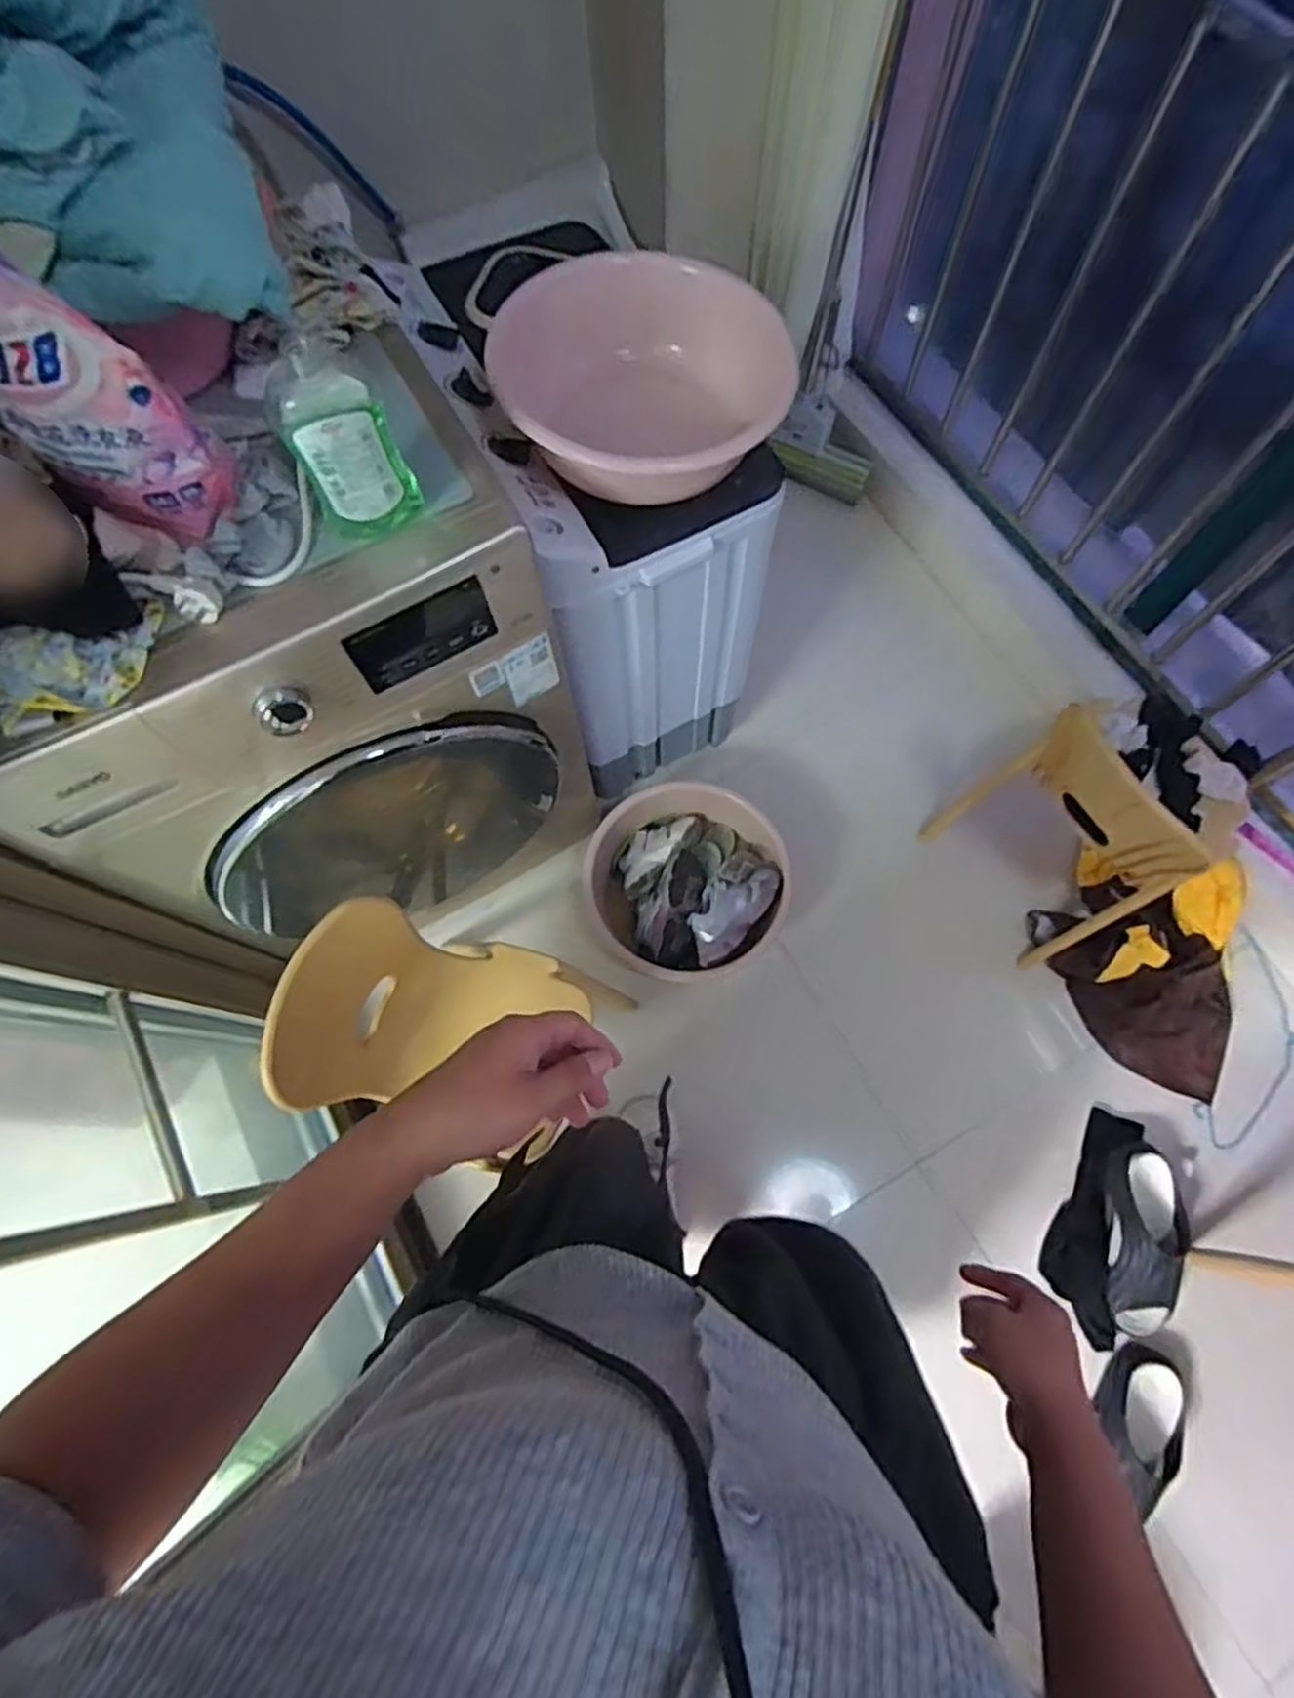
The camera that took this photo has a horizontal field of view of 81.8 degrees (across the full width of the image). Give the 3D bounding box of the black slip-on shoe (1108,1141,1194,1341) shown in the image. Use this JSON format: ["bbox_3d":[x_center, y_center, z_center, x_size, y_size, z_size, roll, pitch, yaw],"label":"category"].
[{"bbox_3d":[0.812,0.636,1.222,0.133,0.069,0.283,19,71,7],"label":"black slip-on shoe"}]

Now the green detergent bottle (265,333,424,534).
[{"bbox_3d":[-0.264,-0.355,0.652,0.088,0.167,0.060,-25,72,-8],"label":"green detergent bottle"}]

